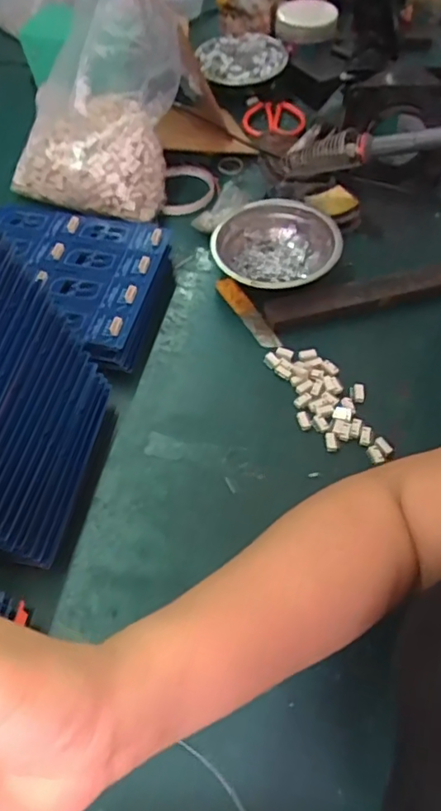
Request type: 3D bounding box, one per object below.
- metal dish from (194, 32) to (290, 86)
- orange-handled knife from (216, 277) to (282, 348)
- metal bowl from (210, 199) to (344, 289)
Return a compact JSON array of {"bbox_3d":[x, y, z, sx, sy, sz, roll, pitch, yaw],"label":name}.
[{"bbox_3d":[0.029,-0.483,0.799,0.118,0.015,0.122,-5,58,8],"label":"metal dish"},{"bbox_3d":[0.027,-0.093,0.577,0.017,0.015,0.102,-26,59,-15],"label":"orange-handled knife"},{"bbox_3d":[0.057,-0.157,0.596,0.127,0.041,0.120,-1,56,1],"label":"metal bowl"}]

